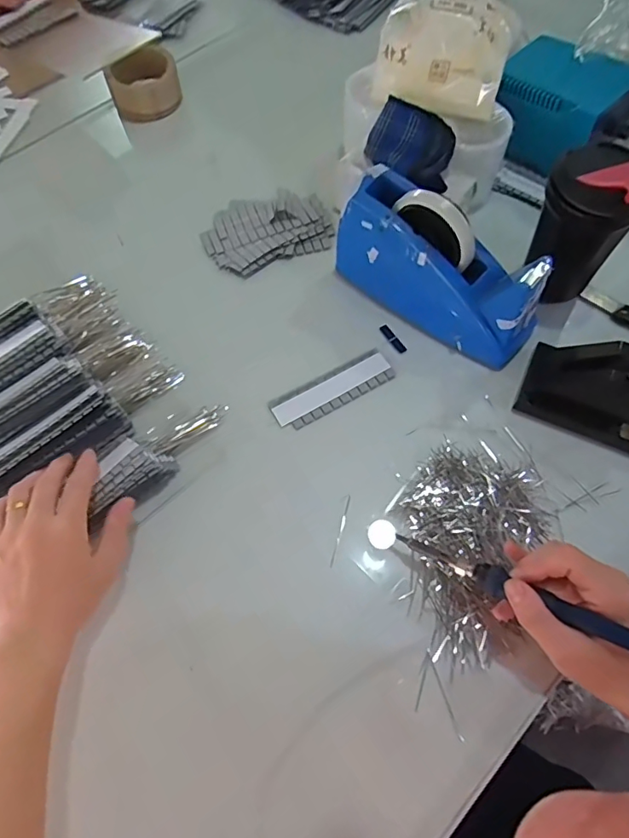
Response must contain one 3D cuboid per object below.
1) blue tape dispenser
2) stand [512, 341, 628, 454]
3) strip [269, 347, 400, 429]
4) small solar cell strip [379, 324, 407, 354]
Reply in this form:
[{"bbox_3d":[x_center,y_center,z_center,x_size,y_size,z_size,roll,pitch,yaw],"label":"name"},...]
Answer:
[{"bbox_3d":[0.120,-0.148,0.502,0.202,0.116,0.069,40,71,19],"label":"blue tape dispenser"},{"bbox_3d":[0.277,-0.022,0.461,0.159,0.069,0.077,24,67,13],"label":"stand"},{"bbox_3d":[0.018,-0.029,0.514,0.124,0.007,0.040,-28,66,-12],"label":"strip"},{"bbox_3d":[0.082,-0.083,0.538,0.009,0.005,0.040,-29,67,-12],"label":"small solar cell strip"}]

